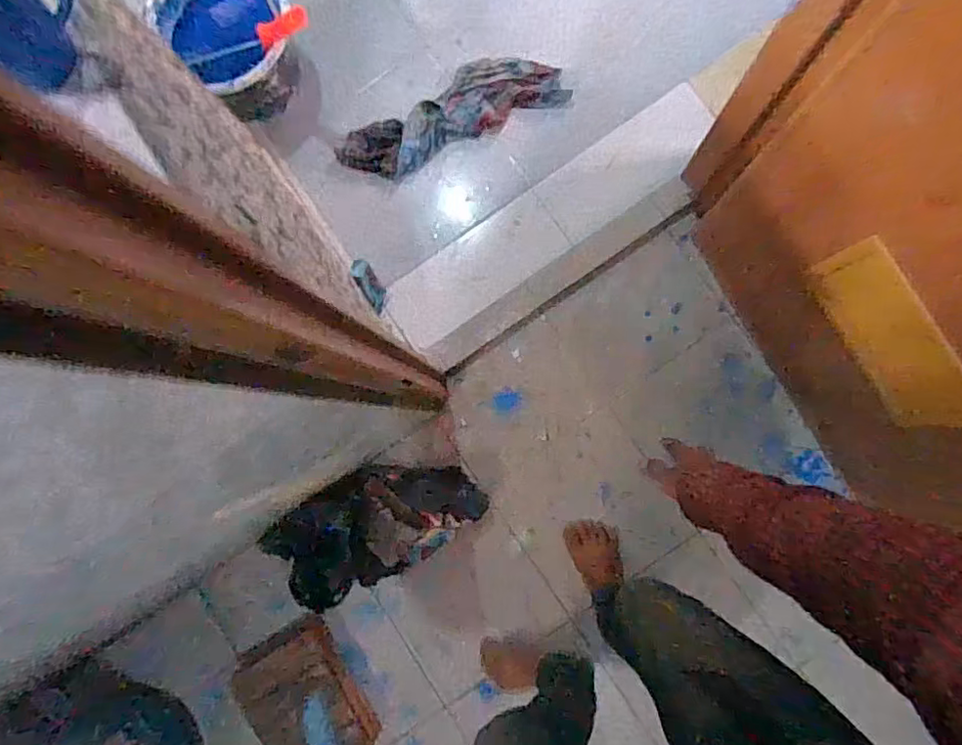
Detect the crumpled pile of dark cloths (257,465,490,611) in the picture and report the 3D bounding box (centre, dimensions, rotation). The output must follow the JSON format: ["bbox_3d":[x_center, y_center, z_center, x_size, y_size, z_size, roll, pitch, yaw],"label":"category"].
[{"bbox_3d":[-0.212,0.300,1.169,0.424,0.080,0.215,-31,81,2],"label":"crumpled pile of dark cloths"}]

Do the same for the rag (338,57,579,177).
[{"bbox_3d":[-0.070,-0.564,1.286,0.497,0.037,0.164,-23,81,3],"label":"rag"}]

